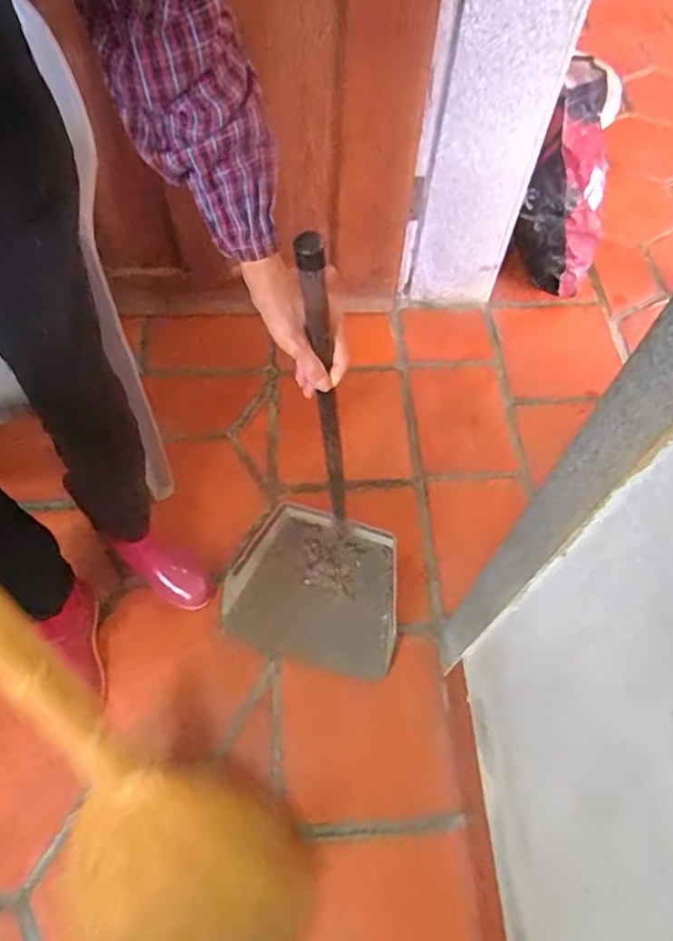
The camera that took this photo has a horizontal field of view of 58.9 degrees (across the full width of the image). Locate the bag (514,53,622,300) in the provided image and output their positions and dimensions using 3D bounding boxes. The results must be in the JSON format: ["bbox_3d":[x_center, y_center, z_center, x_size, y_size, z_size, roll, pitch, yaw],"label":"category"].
[{"bbox_3d":[0.440,-0.523,1.106,0.151,0.344,0.151,20,63,10],"label":"bag"}]

